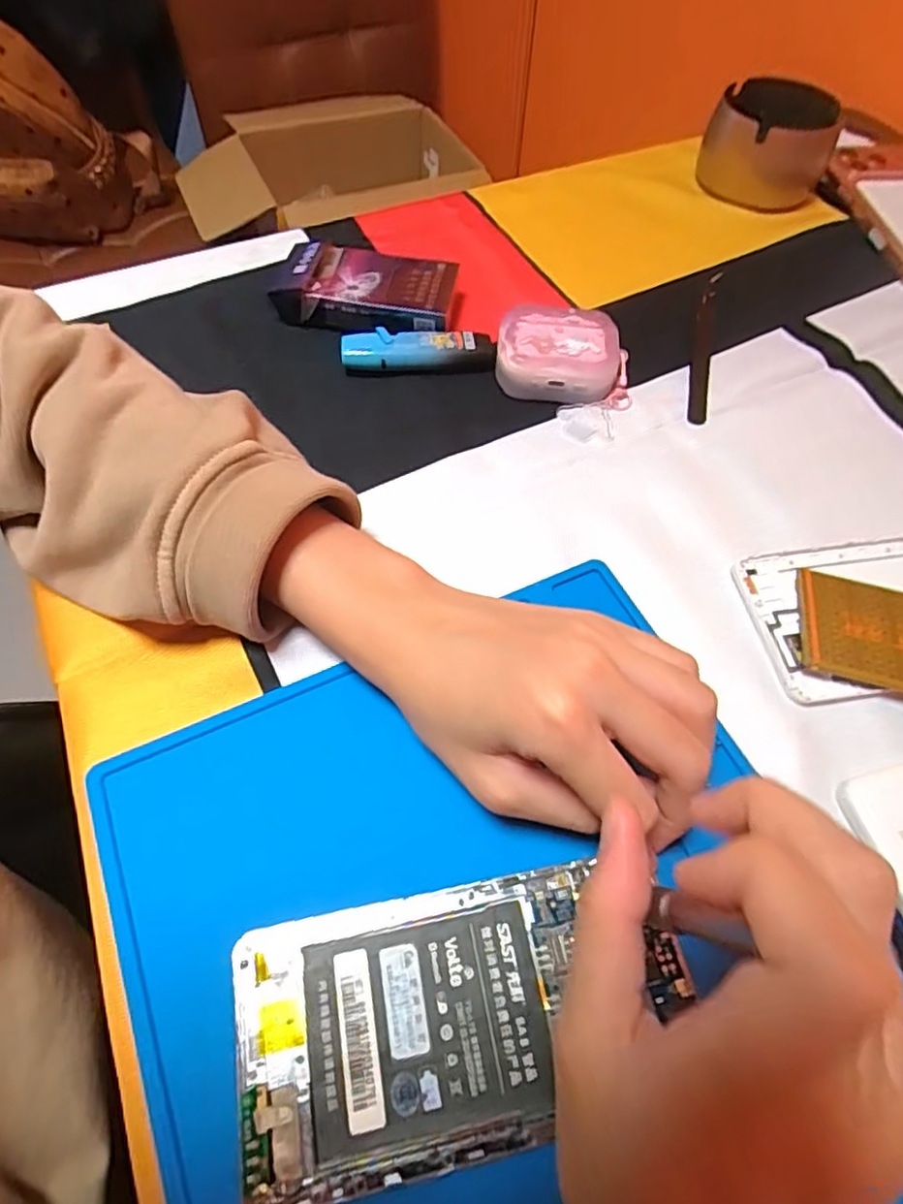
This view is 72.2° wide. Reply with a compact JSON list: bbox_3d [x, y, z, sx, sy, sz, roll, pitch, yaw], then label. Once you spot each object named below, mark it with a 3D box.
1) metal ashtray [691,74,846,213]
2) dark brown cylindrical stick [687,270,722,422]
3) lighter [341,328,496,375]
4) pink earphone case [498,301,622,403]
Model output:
[{"bbox_3d":[0.227,-0.328,0.447,0.088,0.047,0.088,15,61,8],"label":"metal ashtray"},{"bbox_3d":[0.147,-0.149,0.363,0.011,0.009,0.121,12,60,6],"label":"dark brown cylindrical stick"},{"bbox_3d":[-0.018,-0.140,0.348,0.084,0.015,0.020,-4,60,-3],"label":"lighter"},{"bbox_3d":[0.058,-0.134,0.339,0.064,0.029,0.044,6,60,3],"label":"pink earphone case"}]

